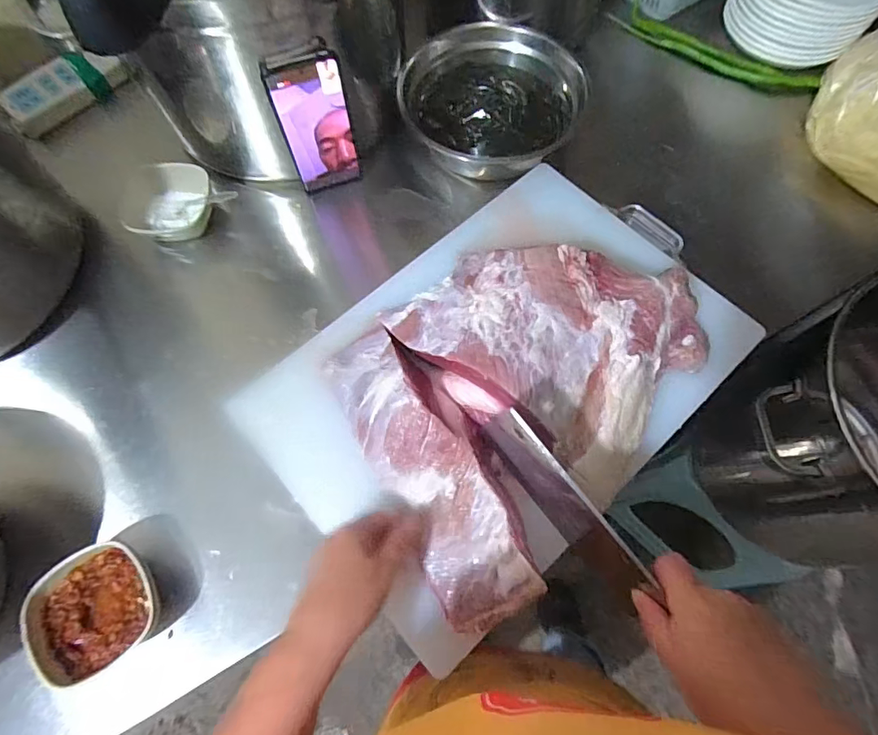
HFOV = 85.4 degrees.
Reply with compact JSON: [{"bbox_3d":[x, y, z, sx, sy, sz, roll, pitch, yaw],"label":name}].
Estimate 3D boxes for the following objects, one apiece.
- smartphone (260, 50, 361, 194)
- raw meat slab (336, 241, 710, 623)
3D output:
[{"bbox_3d":[-0.134,-0.268,0.535,0.075,0.162,0.014,-20,70,-7],"label":"smartphone"},{"bbox_3d":[0.070,0.013,0.439,0.356,0.065,0.271,-39,74,-14],"label":"raw meat slab"}]

